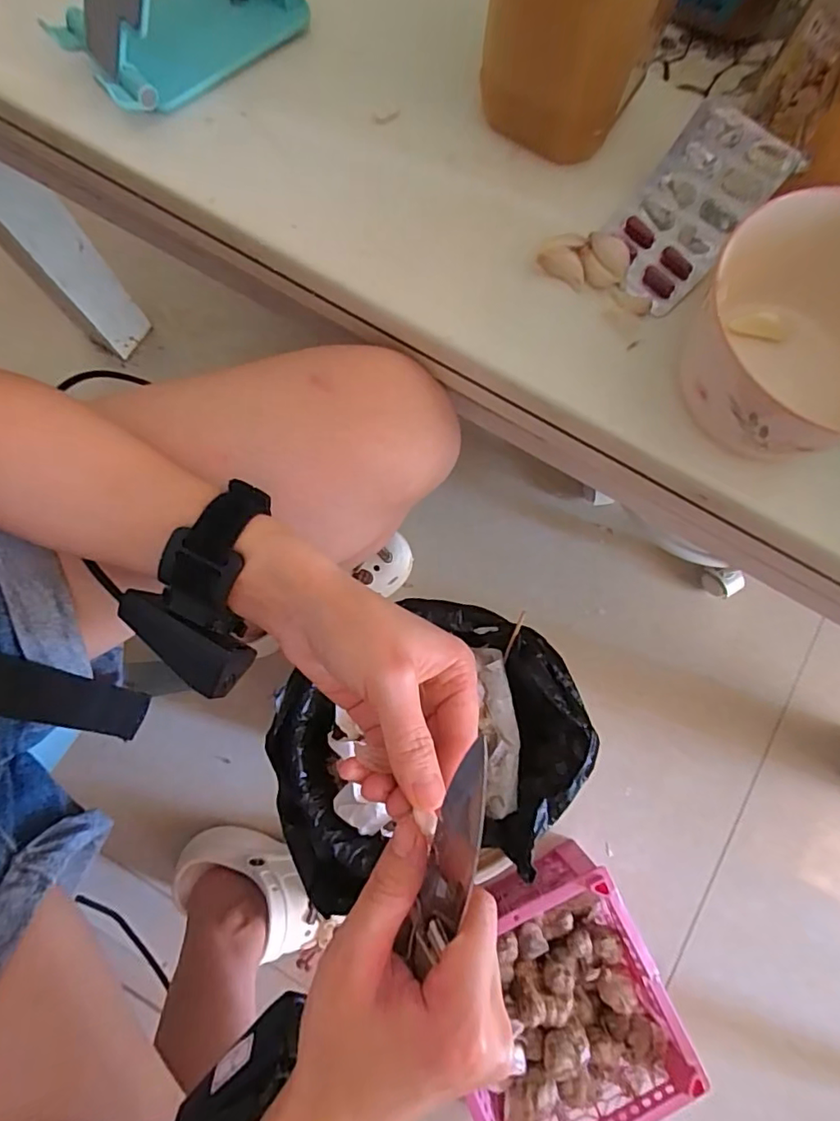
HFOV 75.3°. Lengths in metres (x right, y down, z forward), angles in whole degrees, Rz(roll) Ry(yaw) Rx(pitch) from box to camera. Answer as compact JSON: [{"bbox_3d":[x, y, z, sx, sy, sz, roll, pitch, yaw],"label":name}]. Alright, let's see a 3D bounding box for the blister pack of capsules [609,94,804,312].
[{"bbox_3d":[0.136,-0.178,0.279,0.057,0.039,0.088,44,81,7],"label":"blister pack of capsules"}]

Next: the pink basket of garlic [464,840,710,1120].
[{"bbox_3d":[0.140,0.468,0.582,0.213,0.115,0.217,-24,80,-6],"label":"pink basket of garlic"}]

